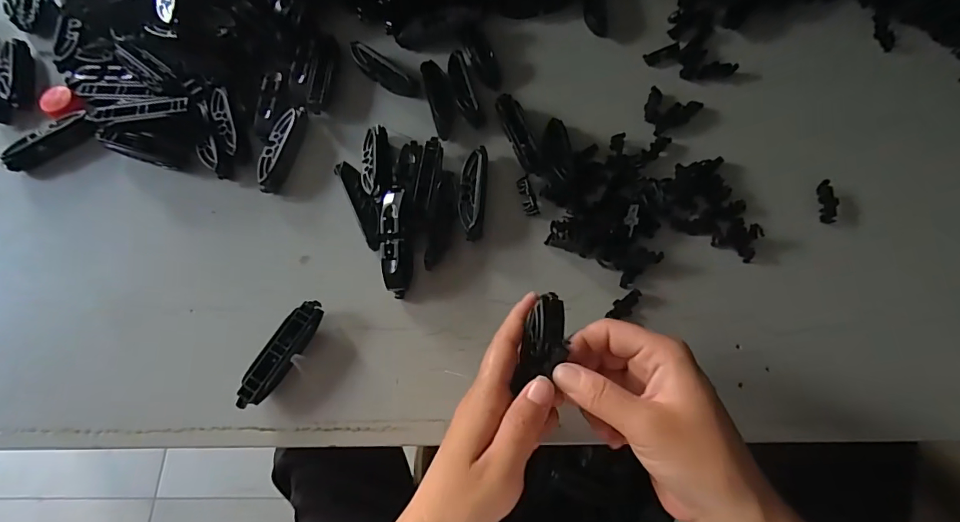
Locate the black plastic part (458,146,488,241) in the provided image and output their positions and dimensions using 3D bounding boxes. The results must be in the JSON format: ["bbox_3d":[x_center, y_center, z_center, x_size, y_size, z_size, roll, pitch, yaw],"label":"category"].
[{"bbox_3d":[-0.006,-0.055,0.367,0.021,0.014,0.079,3,69,2],"label":"black plastic part"}]

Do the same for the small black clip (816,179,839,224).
[{"bbox_3d":[0.267,-0.047,0.354,0.012,0.007,0.037,13,70,6],"label":"small black clip"}]

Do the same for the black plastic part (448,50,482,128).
[{"bbox_3d":[-0.014,-0.150,0.400,0.018,0.013,0.072,-12,69,-3],"label":"black plastic part"}]

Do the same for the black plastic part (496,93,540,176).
[{"bbox_3d":[0.032,-0.104,0.383,0.019,0.014,0.075,-18,70,-5],"label":"black plastic part"}]

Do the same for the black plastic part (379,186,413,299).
[{"bbox_3d":[-0.063,-0.015,0.341,0.021,0.015,0.081,-5,87,0],"label":"black plastic part"}]

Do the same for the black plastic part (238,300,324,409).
[{"bbox_3d":[-0.139,0.065,0.327,0.019,0.019,0.080,27,72,11],"label":"black plastic part"}]

